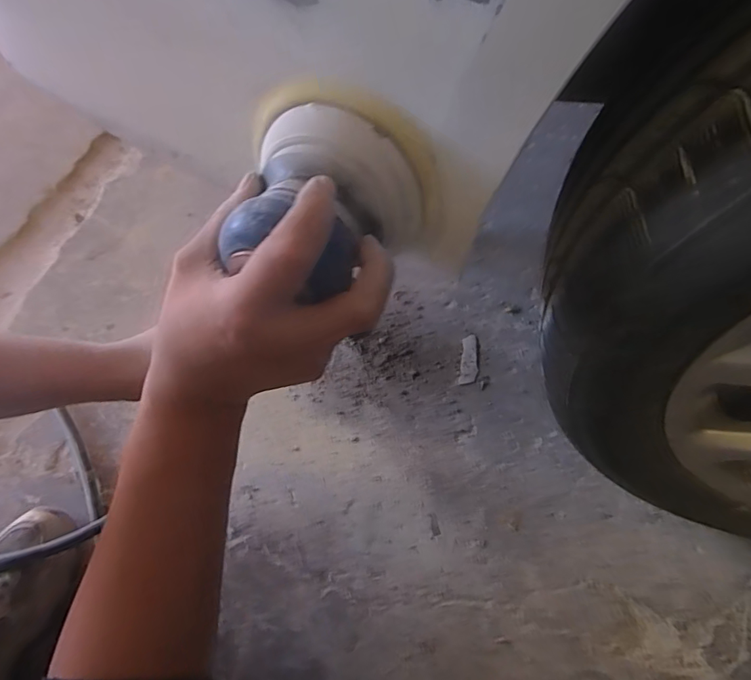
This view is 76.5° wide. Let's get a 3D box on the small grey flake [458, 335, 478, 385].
[{"bbox_3d":[0.137,0.027,0.693,0.024,0.004,0.082,6,59,8],"label":"small grey flake"}]

